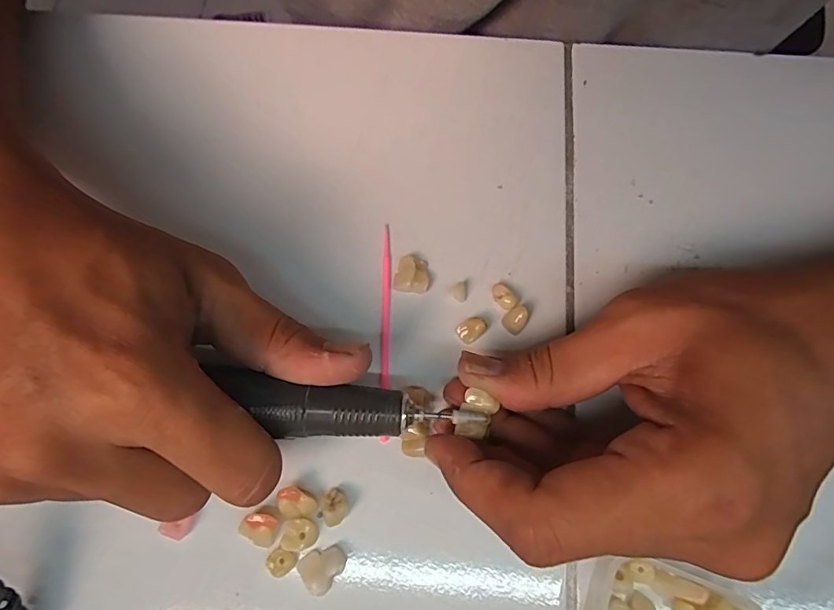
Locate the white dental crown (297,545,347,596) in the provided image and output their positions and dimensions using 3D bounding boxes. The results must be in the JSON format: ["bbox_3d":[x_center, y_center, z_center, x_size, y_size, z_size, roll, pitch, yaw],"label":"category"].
[{"bbox_3d":[-0.035,0.098,0.180,0.017,0.005,0.014,-33,75,-9],"label":"white dental crown"}]

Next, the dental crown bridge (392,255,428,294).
[{"bbox_3d":[-0.002,-0.014,0.215,0.015,0.008,0.018,17,74,6],"label":"dental crown bridge"}]

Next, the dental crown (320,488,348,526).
[{"bbox_3d":[-0.032,0.078,0.186,0.011,0.008,0.012,0,72,1],"label":"dental crown"}]

